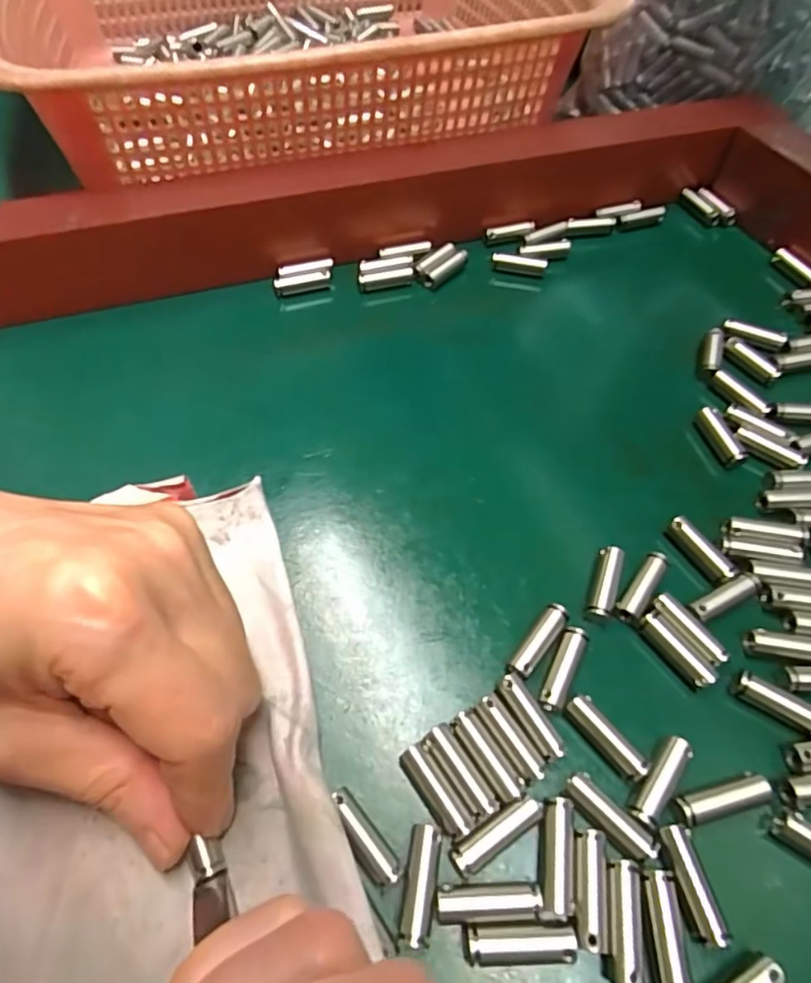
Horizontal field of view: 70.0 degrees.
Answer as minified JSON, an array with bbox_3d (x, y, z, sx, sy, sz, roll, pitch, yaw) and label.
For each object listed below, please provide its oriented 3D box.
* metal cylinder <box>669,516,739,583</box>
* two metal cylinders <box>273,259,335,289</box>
[{"bbox_3d":[0.097,0.019,0.189,0.006,0.005,0.024,-28,64,-16],"label":"metal cylinder"},{"bbox_3d":[-0.045,-0.097,0.262,0.028,0.010,0.011,-19,61,-11],"label":"two metal cylinders"}]

